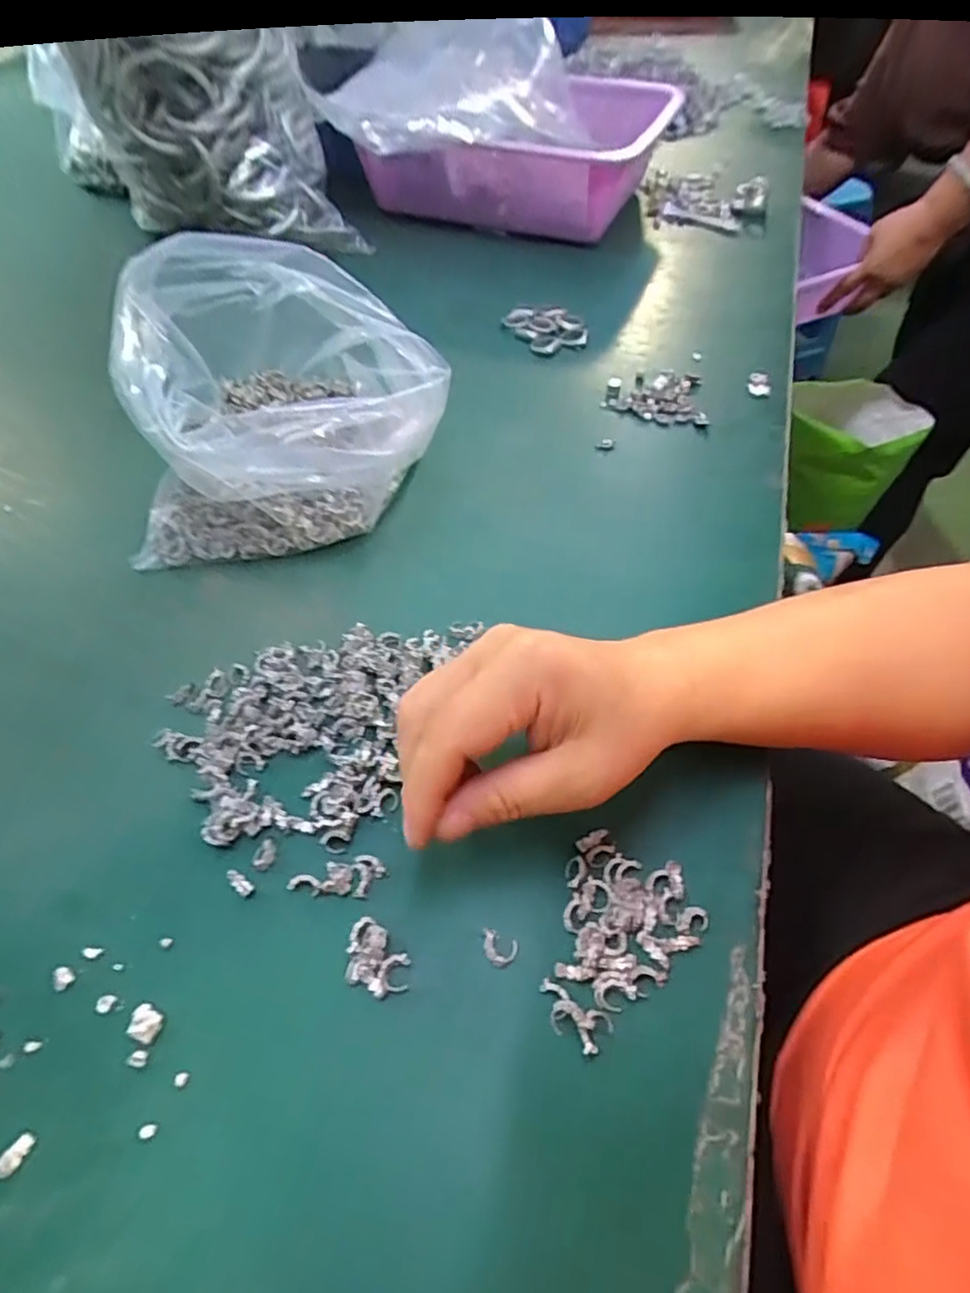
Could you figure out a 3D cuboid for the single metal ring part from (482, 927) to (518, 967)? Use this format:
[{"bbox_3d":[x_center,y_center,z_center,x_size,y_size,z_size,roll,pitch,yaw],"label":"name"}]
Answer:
[{"bbox_3d":[0.005,0.115,0.243,0.015,0.004,0.011,20,55,16],"label":"single metal ring part"}]

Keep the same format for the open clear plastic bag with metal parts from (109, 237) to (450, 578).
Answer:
[{"bbox_3d":[-0.115,-0.133,0.357,0.182,0.130,0.130,-6,53,-4],"label":"open clear plastic bag with metal parts"}]

